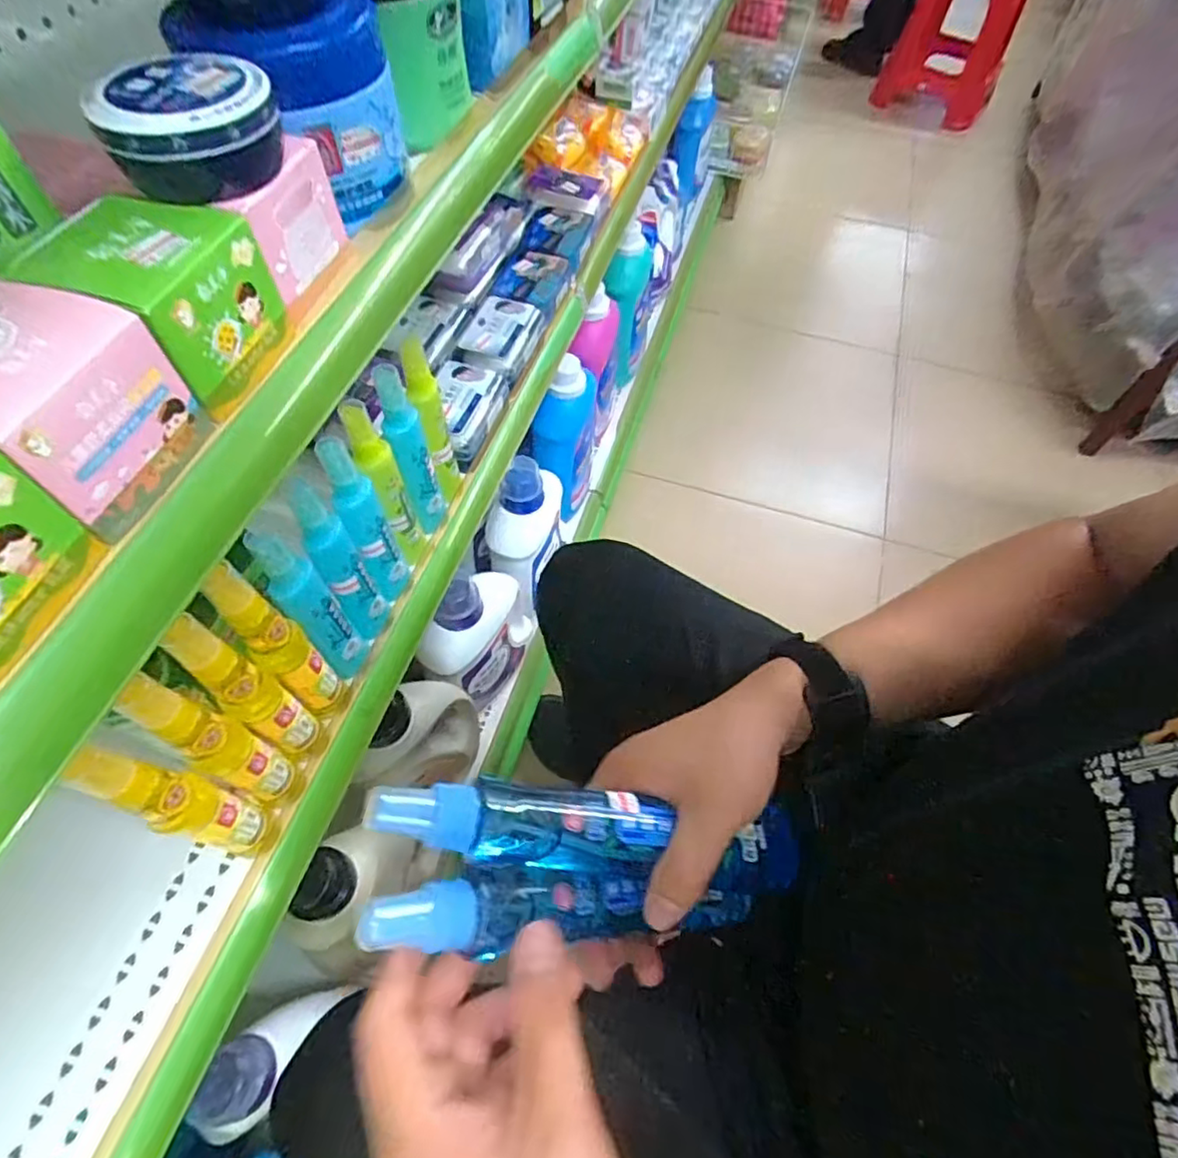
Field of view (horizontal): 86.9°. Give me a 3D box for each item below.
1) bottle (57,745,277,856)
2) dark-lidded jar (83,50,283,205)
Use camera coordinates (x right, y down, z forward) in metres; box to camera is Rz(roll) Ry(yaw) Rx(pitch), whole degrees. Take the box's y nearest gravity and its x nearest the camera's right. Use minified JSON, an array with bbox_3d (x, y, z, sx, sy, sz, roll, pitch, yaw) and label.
[{"bbox_3d":[-0.237,0.138,0.376,0.028,0.189,0.032,19,60,8],"label":"bottle"},{"bbox_3d":[-0.169,-0.195,0.270,0.068,0.032,0.063,-5,60,-6],"label":"dark-lidded jar"}]

